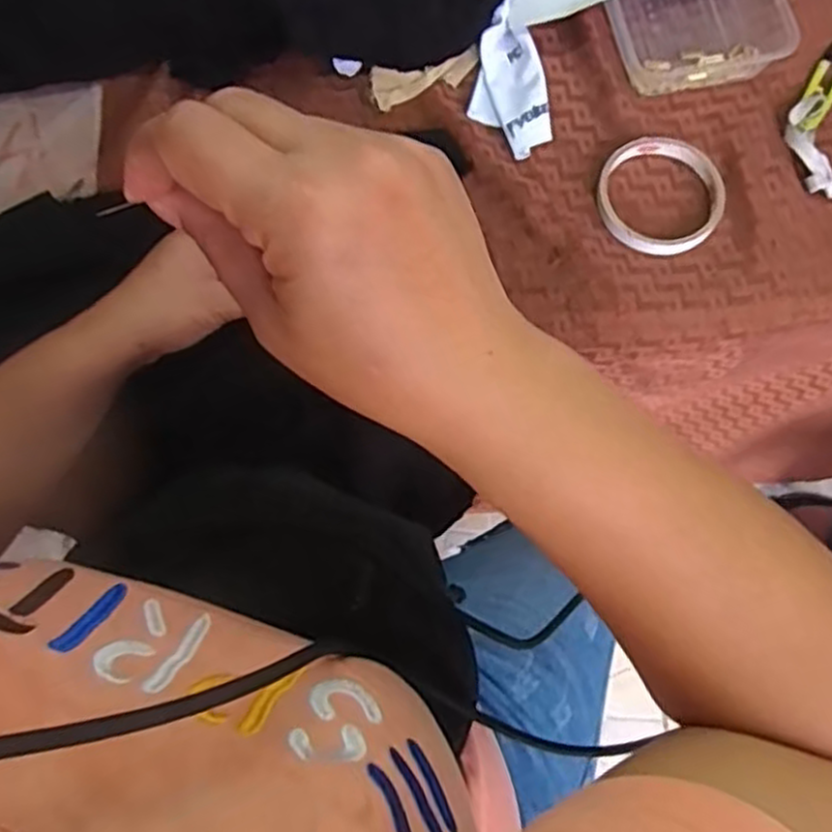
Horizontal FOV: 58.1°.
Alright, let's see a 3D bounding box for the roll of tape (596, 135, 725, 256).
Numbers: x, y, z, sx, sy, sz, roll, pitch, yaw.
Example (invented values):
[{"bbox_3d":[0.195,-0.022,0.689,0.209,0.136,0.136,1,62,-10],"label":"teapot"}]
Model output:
[{"bbox_3d":[0.167,-0.152,0.515,0.082,0.012,0.089,0,74,0],"label":"roll of tape"}]

